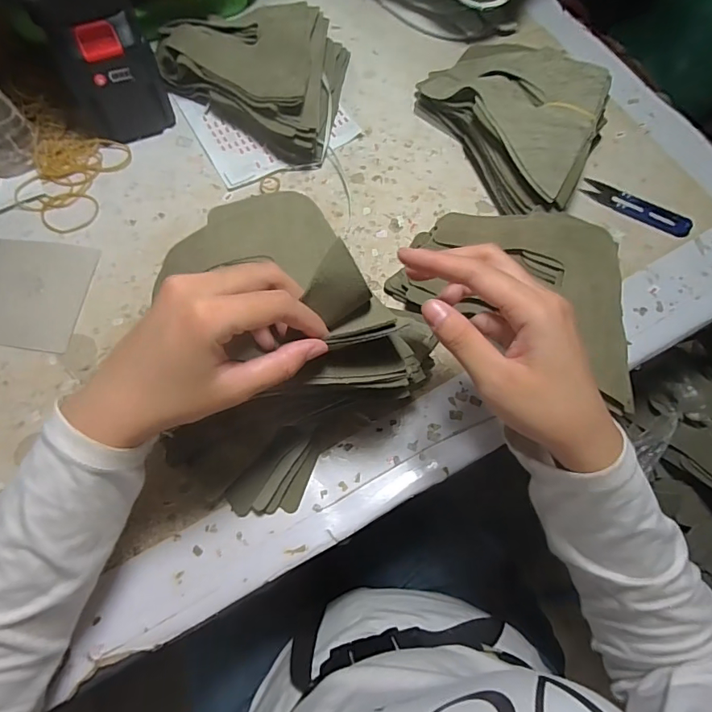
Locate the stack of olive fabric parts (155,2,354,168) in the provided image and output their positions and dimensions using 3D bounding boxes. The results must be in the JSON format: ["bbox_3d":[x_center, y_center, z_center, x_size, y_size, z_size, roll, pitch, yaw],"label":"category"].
[{"bbox_3d":[-0.102,-0.274,0.444,0.173,0.057,0.153,13,70,2],"label":"stack of olive fabric parts"}]

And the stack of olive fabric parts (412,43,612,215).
[{"bbox_3d":[0.165,-0.226,0.435,0.134,0.067,0.201,-25,73,-11],"label":"stack of olive fabric parts"}]

